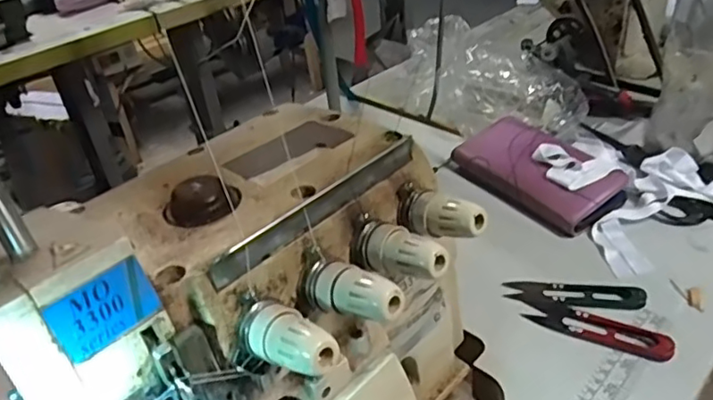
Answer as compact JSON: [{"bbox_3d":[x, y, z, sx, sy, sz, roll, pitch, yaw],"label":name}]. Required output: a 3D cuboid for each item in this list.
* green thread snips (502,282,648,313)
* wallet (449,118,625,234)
[{"bbox_3d":[0.169,0.073,0.459,0.099,0.009,0.031,4,36,13],"label":"green thread snips"},{"bbox_3d":[0.173,-0.030,0.580,0.086,0.039,0.162,-25,39,-26],"label":"wallet"}]

